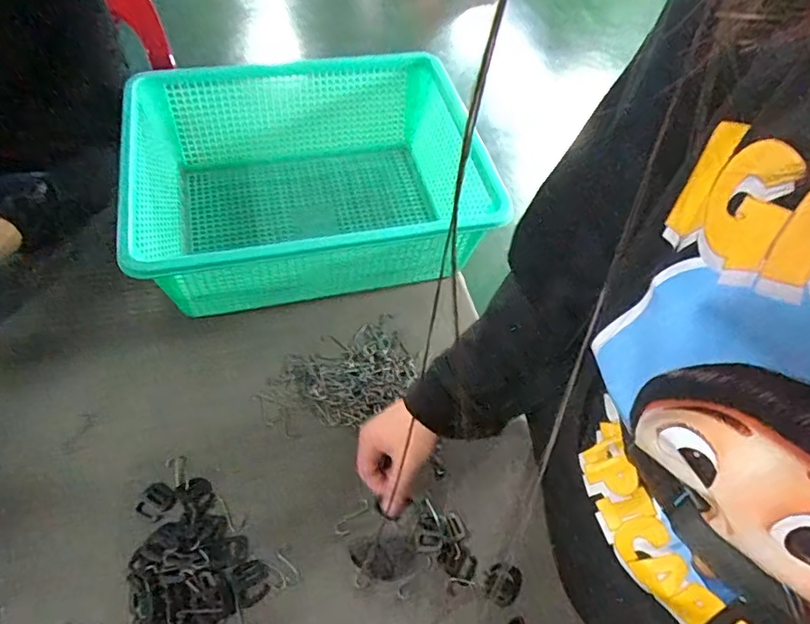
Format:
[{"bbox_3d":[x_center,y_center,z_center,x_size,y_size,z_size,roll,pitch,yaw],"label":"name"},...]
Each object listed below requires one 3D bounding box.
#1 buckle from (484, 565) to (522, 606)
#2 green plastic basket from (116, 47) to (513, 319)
[{"bbox_3d":[0.085,0.234,0.477,0.029,0.004,0.033,24,56,12],"label":"buckle"},{"bbox_3d":[-0.099,-0.152,0.666,0.406,0.141,0.304,-10,57,-13],"label":"green plastic basket"}]

